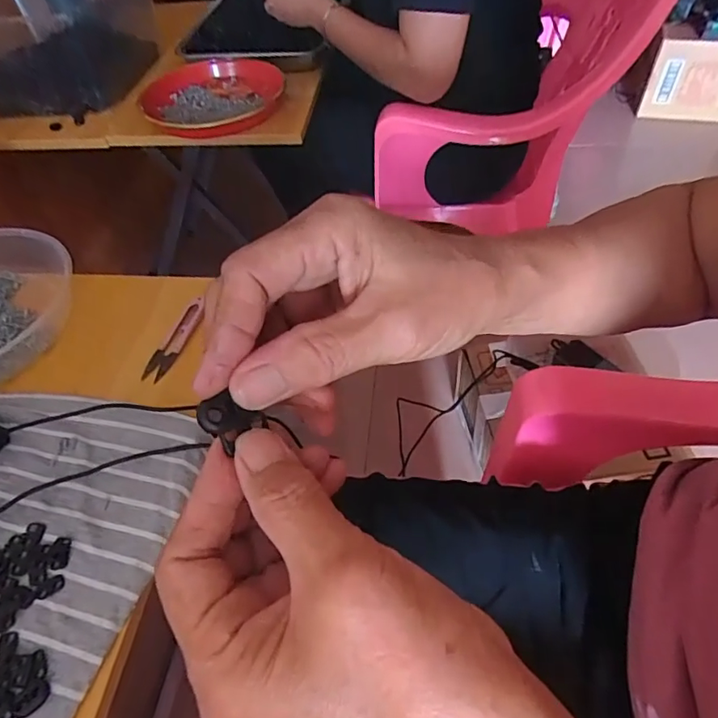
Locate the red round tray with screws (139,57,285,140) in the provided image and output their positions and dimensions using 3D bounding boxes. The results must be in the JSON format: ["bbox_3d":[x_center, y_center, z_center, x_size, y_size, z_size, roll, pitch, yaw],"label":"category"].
[{"bbox_3d":[-0.231,-0.397,0.777,0.206,0.034,0.193,4,52,8],"label":"red round tray with screws"}]

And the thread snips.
[{"bbox_3d":[-0.175,-0.020,0.490,0.028,0.010,0.097,11,53,13],"label":"thread snips"}]

